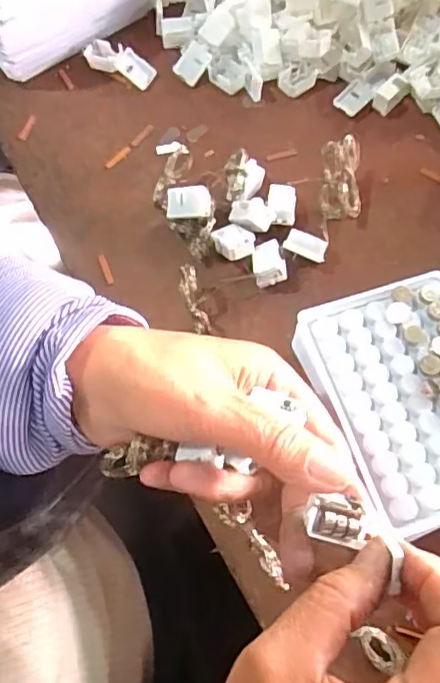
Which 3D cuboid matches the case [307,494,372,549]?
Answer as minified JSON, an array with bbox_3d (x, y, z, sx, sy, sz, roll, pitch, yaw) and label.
[{"bbox_3d":[0.048,0.075,0.230,0.026,0.004,0.019,4,91,-6],"label":"case"}]

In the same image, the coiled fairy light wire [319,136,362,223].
[{"bbox_3d":[0.080,-0.108,0.369,0.025,0.016,0.051,-3,109,-1],"label":"coiled fairy light wire"}]

